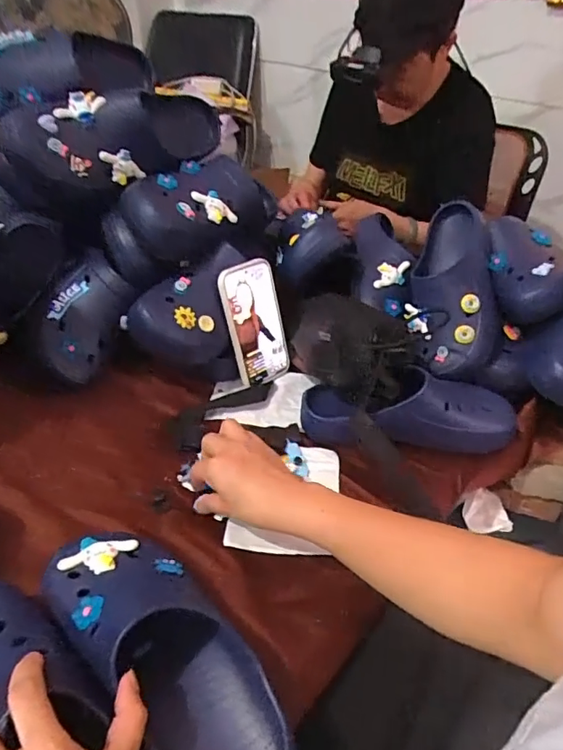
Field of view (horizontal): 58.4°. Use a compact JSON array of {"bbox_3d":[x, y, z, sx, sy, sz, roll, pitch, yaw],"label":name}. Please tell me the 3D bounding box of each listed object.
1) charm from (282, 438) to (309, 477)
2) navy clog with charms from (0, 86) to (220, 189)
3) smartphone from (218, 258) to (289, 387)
[{"bbox_3d":[0.015,0.099,0.598,0.025,0.008,0.053,-11,41,-15],"label":"charm"},{"bbox_3d":[-0.198,-0.314,0.654,0.104,0.095,0.292,31,48,30],"label":"navy clog with charms"},{"bbox_3d":[-0.034,-0.070,0.684,0.088,0.164,0.011,-31,29,-34],"label":"smartphone"}]

